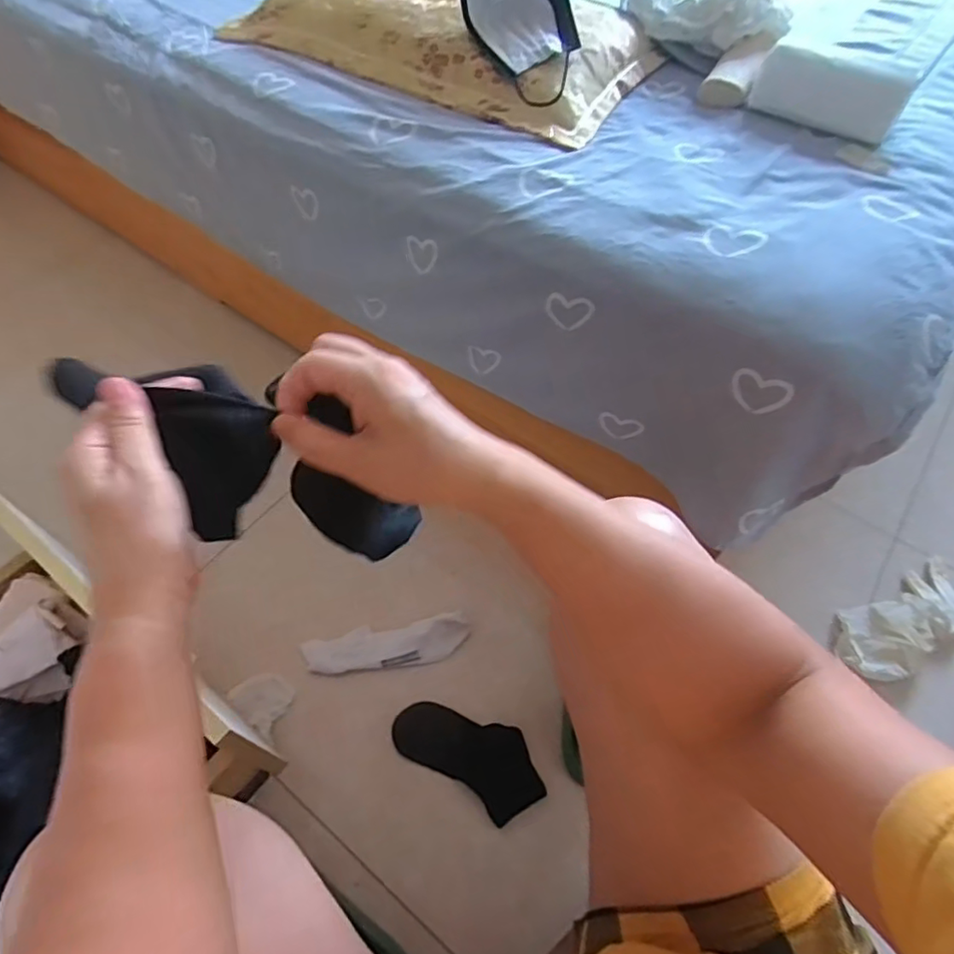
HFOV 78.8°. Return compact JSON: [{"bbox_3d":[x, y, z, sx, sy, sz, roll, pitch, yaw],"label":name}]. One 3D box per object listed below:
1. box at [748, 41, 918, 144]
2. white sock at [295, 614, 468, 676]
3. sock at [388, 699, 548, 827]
[{"bbox_3d":[0.371,-0.408,0.610,0.142,0.060,0.030,33,62,20],"label":"box"},{"bbox_3d":[-0.118,0.228,0.774,0.213,0.022,0.057,-10,57,-7],"label":"white sock"},{"bbox_3d":[-0.008,0.337,0.718,0.188,0.007,0.095,29,60,17],"label":"sock"}]

